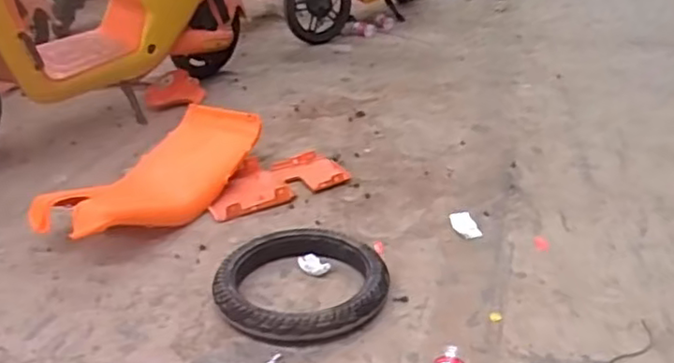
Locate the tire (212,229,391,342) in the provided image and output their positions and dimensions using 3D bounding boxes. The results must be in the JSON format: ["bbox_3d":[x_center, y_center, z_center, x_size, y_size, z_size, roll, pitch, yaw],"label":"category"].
[{"bbox_3d":[-0.073,0.217,1.380,0.357,0.077,0.308,9,28,18],"label":"tire"}]

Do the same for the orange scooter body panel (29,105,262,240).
[{"bbox_3d":[-0.471,-0.015,1.746,0.279,0.130,0.642,15,31,27],"label":"orange scooter body panel"}]

